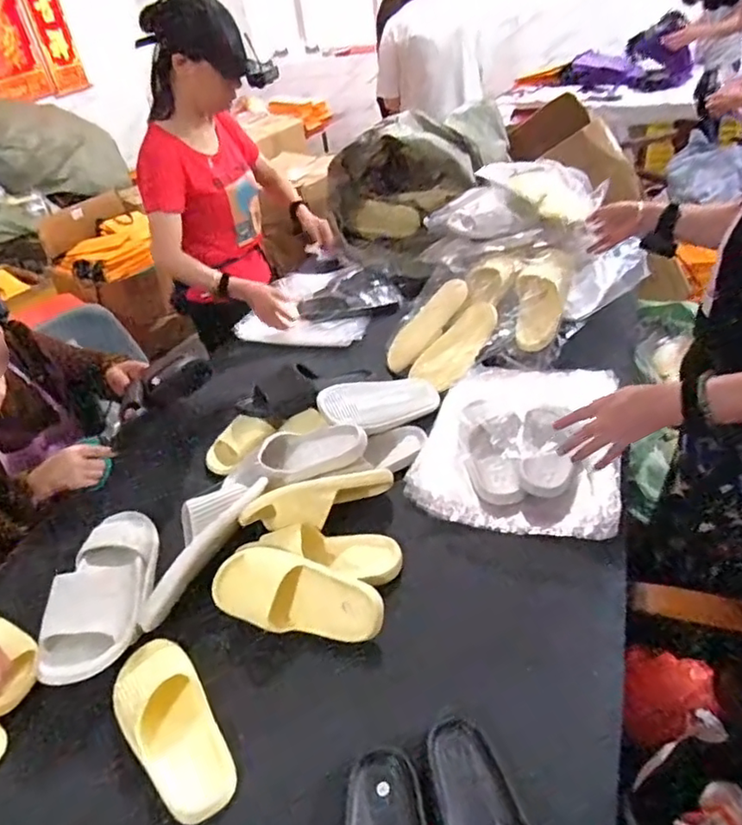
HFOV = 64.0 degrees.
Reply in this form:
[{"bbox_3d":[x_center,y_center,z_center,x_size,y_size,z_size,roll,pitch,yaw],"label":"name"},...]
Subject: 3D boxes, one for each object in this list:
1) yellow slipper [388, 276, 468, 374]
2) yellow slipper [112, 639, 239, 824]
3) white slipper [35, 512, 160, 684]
[{"bbox_3d":[0.123,-0.198,1.342,0.248,0.038,0.095,-49,38,13],"label":"yellow slipper"},{"bbox_3d":[-0.249,0.389,0.748,0.101,0.050,0.230,-31,43,-27],"label":"yellow slipper"},{"bbox_3d":[-0.401,0.261,0.888,0.116,0.107,0.301,-12,37,-5],"label":"white slipper"}]

